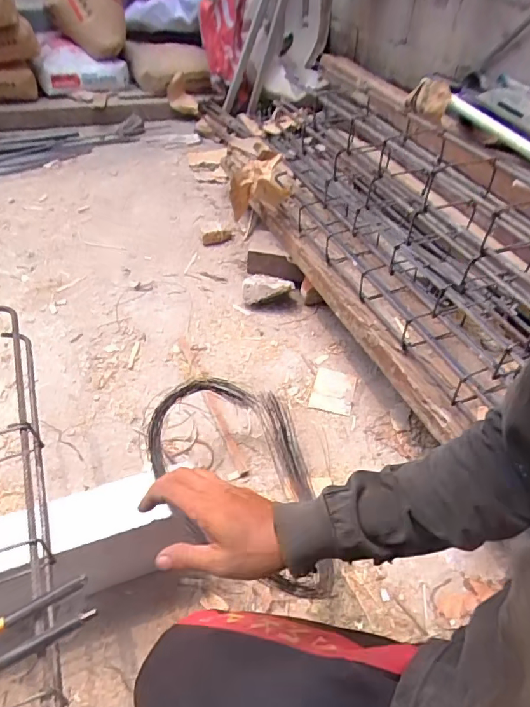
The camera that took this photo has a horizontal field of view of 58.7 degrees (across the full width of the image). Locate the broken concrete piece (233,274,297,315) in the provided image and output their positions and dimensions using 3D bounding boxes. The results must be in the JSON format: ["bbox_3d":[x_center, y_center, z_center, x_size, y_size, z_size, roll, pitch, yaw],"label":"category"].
[{"bbox_3d":[0.006,-0.158,1.243,0.163,0.072,0.087,3,46,-1],"label":"broken concrete piece"}]

